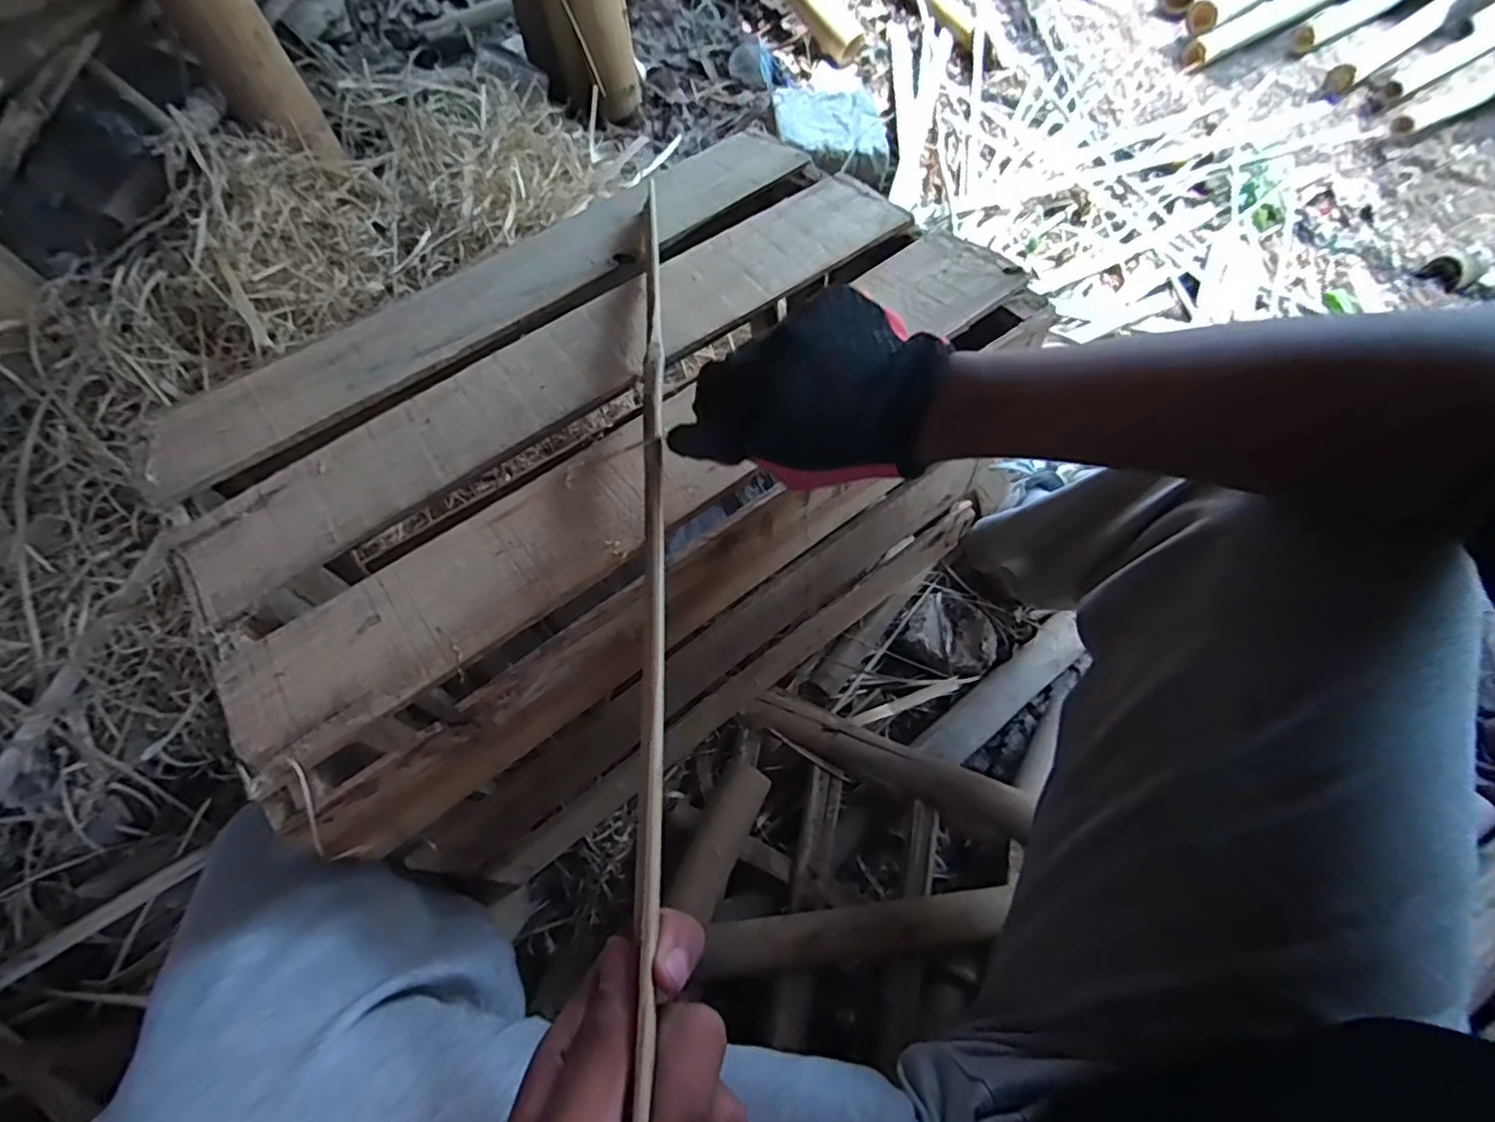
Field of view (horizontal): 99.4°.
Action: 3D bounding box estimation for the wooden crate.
[{"bbox_3d":[-0.104,-0.073,0.575,0.579,0.305,0.382,-35,69,-15],"label":"wooden crate"}]

